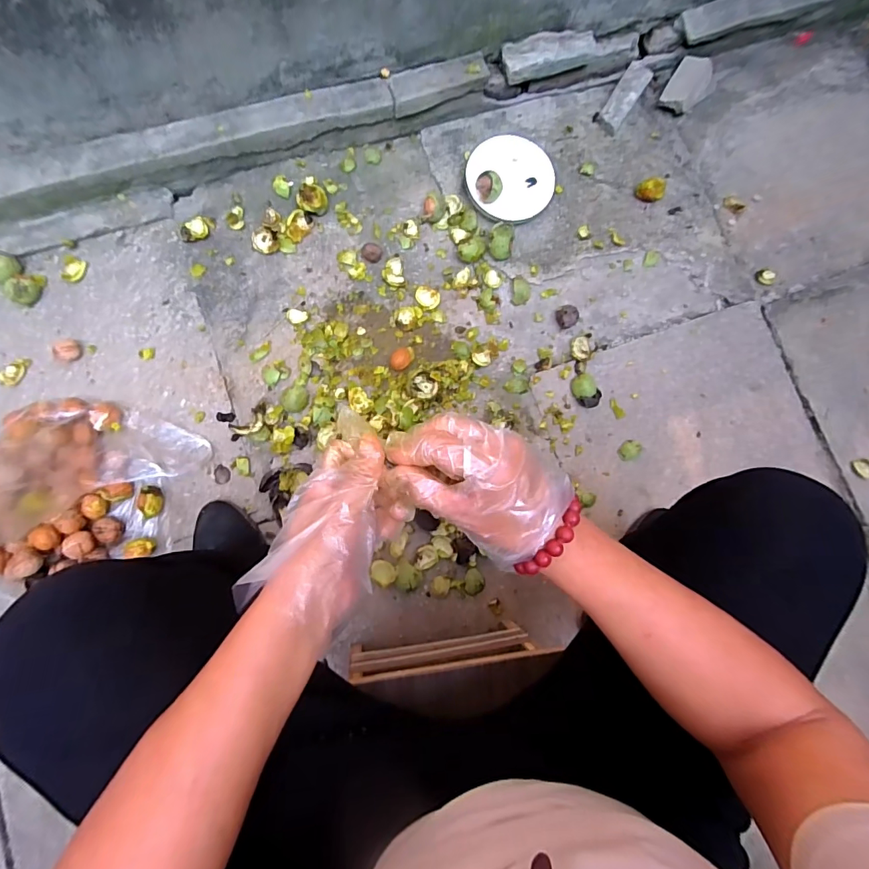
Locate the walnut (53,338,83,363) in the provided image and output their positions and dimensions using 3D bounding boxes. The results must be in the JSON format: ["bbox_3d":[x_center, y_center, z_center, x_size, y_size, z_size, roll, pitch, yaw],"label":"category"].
[{"bbox_3d":[-0.595,-0.137,0.725,0.036,0.026,0.038,1,82,-6],"label":"walnut"}]

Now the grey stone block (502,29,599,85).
[{"bbox_3d":[0.215,-0.706,0.837,0.180,0.033,0.068,-18,82,-7],"label":"grey stone block"}]

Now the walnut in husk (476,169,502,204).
[{"bbox_3d":[0.100,-0.460,0.839,0.049,0.051,0.045,4,82,-5],"label":"walnut in husk"}]

